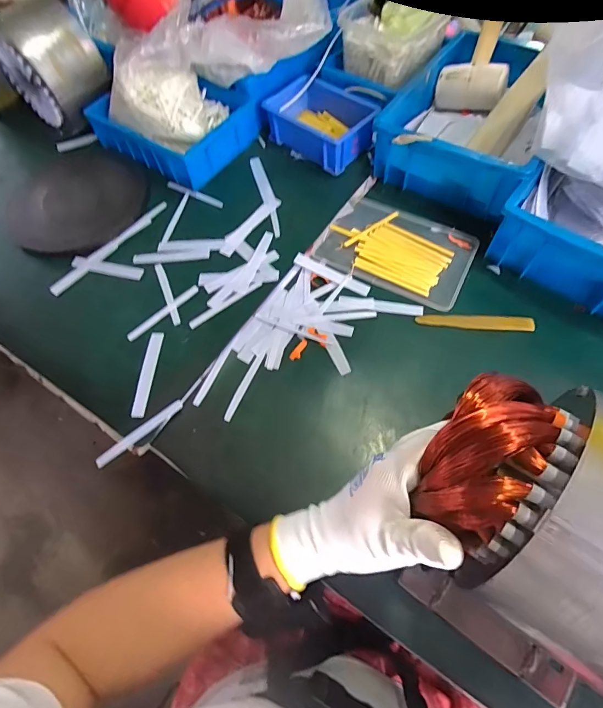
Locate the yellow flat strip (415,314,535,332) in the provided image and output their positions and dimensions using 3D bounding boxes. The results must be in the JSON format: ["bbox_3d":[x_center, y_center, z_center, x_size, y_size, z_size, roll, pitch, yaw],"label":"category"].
[{"bbox_3d":[0.196,-0.038,0.451,0.126,0.004,0.018,4,63,5],"label":"yellow flat strip"}]

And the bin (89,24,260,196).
[{"bbox_3d":[-0.181,-0.351,0.552,0.189,0.125,0.153,32,69,18],"label":"bin"}]

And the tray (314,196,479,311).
[{"bbox_3d":[0.121,-0.134,0.500,0.175,0.009,0.129,25,67,15],"label":"tray"}]

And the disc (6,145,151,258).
[{"bbox_3d":[-0.305,-0.221,0.555,0.184,0.015,0.198,-1,63,2],"label":"disc"}]

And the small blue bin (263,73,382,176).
[{"bbox_3d":[0.028,-0.328,0.570,0.141,0.055,0.098,40,71,20],"label":"small blue bin"}]

